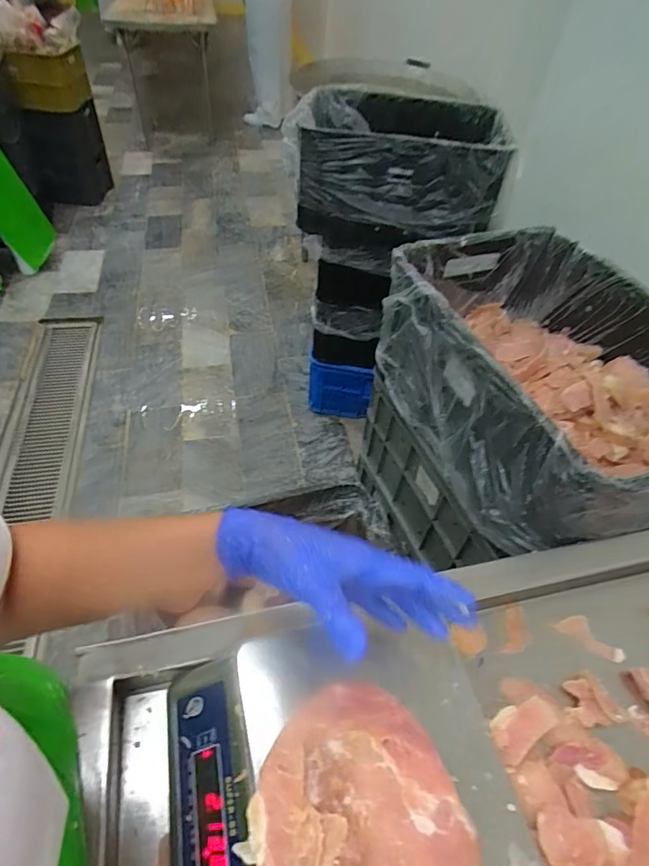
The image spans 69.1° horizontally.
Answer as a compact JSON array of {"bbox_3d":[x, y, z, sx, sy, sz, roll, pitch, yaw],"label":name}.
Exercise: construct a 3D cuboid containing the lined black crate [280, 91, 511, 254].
[{"bbox_3d":[0.171,-0.690,1.237,0.523,0.258,0.374,8,49,2],"label":"lined black crate"}]

